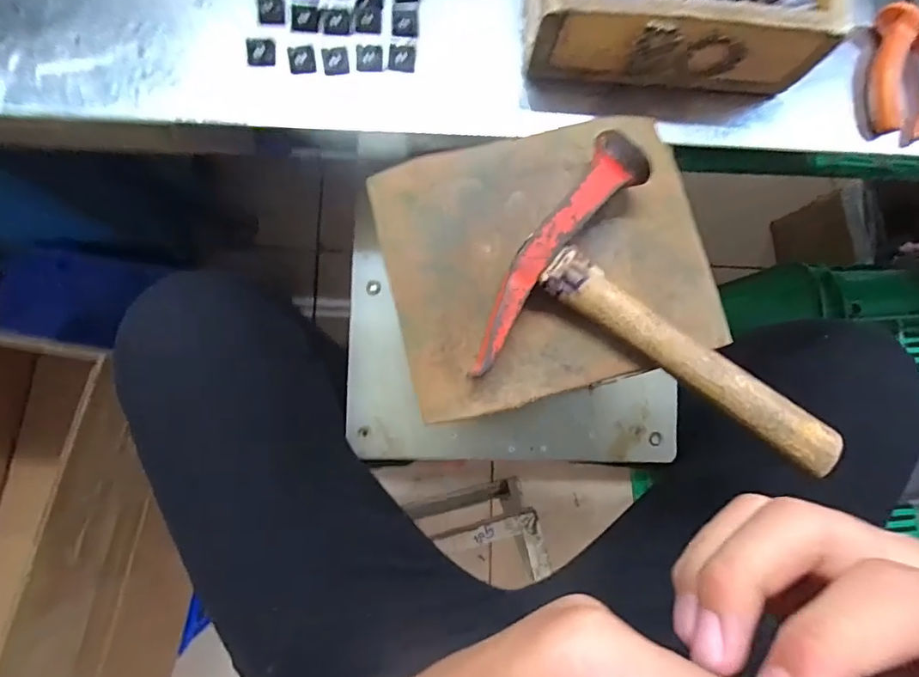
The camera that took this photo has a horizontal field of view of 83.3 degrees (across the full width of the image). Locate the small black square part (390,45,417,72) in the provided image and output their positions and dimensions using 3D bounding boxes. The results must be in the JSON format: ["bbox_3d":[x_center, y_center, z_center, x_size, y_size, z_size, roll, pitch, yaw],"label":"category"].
[{"bbox_3d":[-0.038,-0.186,0.341,0.017,0.008,0.018,3,83,-3],"label":"small black square part"}]

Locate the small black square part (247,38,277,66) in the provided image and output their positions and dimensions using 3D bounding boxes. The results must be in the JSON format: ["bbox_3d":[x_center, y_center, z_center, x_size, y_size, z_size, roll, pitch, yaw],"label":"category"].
[{"bbox_3d":[-0.127,-0.184,0.332,0.017,0.005,0.018,-4,84,-4],"label":"small black square part"}]

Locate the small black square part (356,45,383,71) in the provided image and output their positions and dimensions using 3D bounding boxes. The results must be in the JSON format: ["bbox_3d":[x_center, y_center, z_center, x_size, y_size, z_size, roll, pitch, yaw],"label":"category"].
[{"bbox_3d":[-0.059,-0.185,0.340,0.017,0.010,0.012,-5,84,-4],"label":"small black square part"}]

